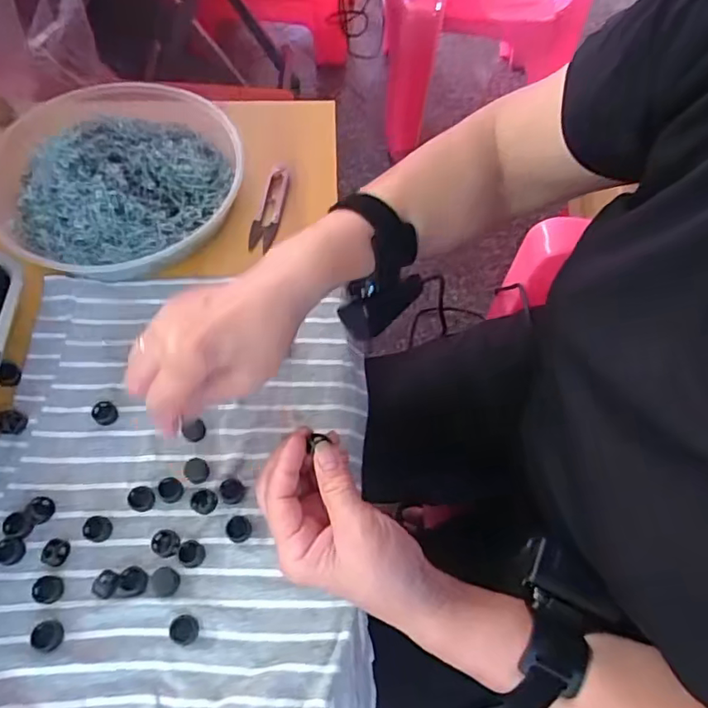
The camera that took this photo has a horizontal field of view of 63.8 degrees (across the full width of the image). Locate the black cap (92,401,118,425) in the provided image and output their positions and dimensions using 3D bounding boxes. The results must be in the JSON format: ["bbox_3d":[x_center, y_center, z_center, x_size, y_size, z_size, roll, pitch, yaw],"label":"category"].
[{"bbox_3d":[-0.189,0.044,0.432,0.017,0.010,0.019,-23,64,-14],"label":"black cap"}]

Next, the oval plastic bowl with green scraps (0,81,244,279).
[{"bbox_3d":[-0.217,-0.167,0.512,0.224,0.069,0.225,-23,64,-14],"label":"oval plastic bowl with green scraps"}]

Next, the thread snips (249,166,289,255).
[{"bbox_3d":[-0.079,-0.137,0.539,0.022,0.018,0.094,10,61,3],"label":"thread snips"}]

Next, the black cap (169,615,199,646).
[{"bbox_3d":[-0.108,0.176,0.362,0.018,0.004,0.017,1,61,-2],"label":"black cap"}]

